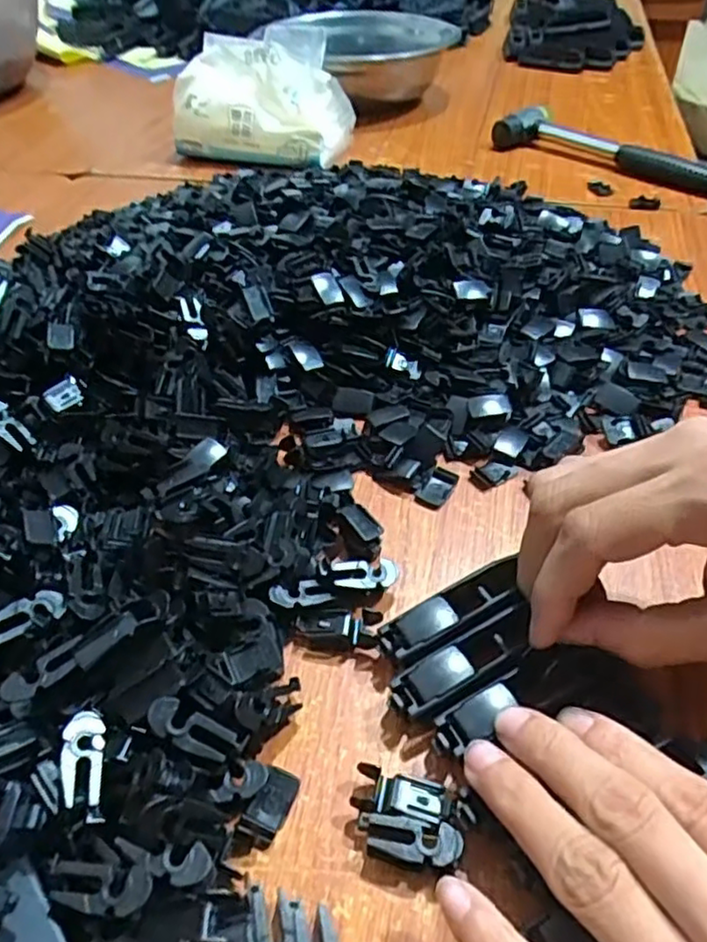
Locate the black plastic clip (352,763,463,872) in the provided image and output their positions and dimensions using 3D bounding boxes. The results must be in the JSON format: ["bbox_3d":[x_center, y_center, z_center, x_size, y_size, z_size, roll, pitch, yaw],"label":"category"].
[{"bbox_3d":[0.015,0.101,0.192,0.032,0.012,0.024,11,47,14],"label":"black plastic clip"}]

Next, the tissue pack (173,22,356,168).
[{"bbox_3d":[-0.077,-0.304,0.540,0.137,0.080,0.061,8,46,10],"label":"tissue pack"}]

